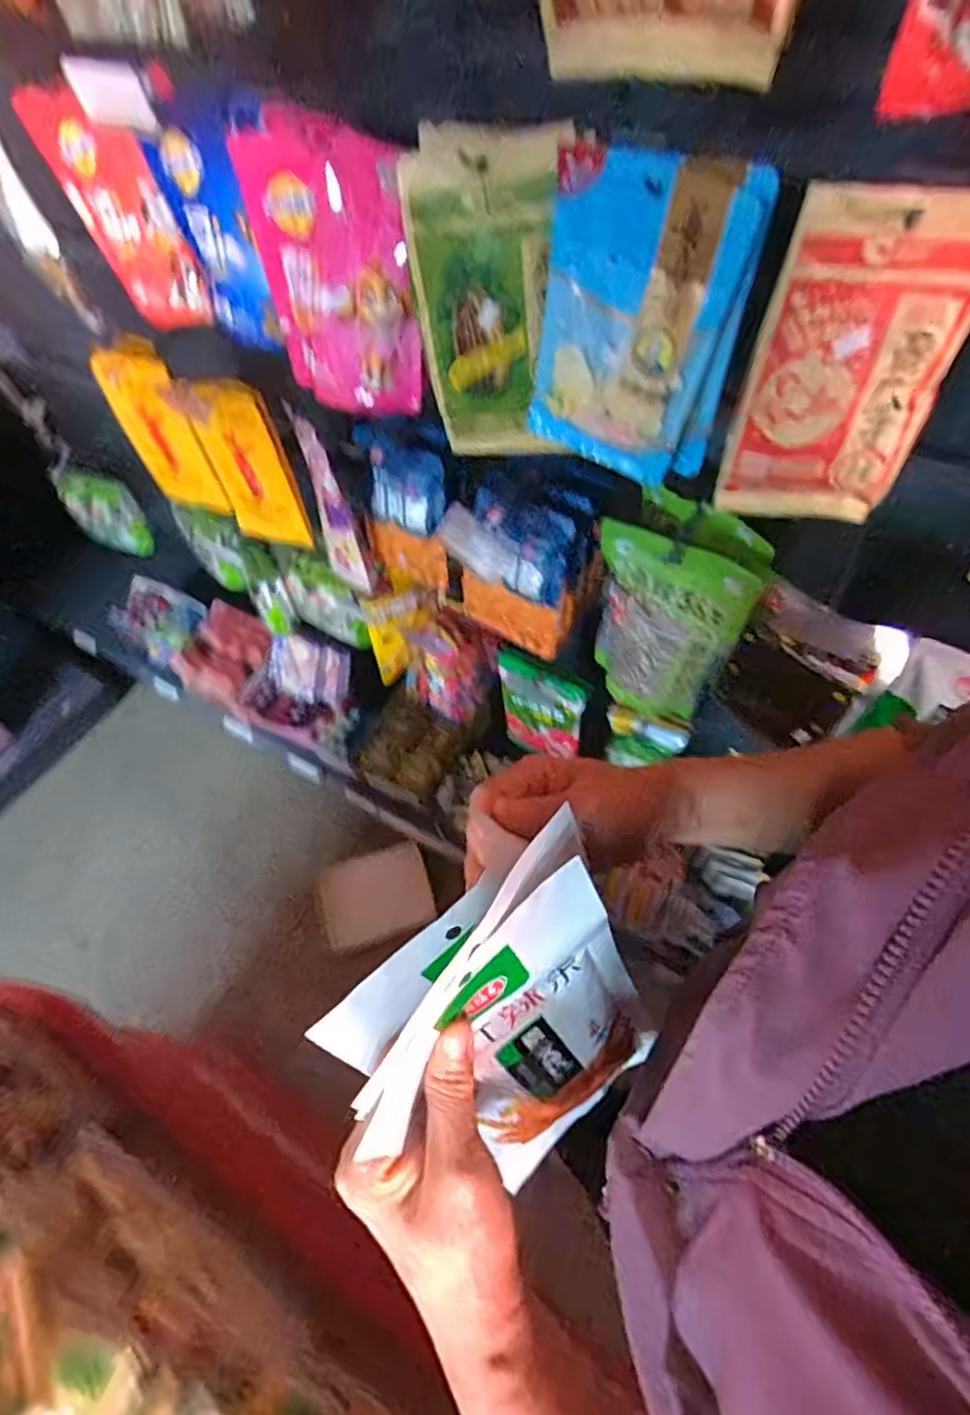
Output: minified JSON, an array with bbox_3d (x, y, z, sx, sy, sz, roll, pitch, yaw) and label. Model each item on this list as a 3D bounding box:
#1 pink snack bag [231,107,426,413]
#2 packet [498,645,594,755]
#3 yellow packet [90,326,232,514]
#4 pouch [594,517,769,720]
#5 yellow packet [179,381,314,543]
[{"bbox_3d":[-0.137,-0.404,0.592,0.174,0.227,0.020,19,46,16],"label":"pink snack bag"},{"bbox_3d":[0.088,0.003,1.013,0.154,0.227,0.026,26,62,19],"label":"packet"},{"bbox_3d":[-0.514,-0.428,1.001,0.167,0.299,0.042,14,58,9],"label":"yellow packet"},{"bbox_3d":[0.201,-0.096,0.745,0.178,0.247,0.049,35,65,23],"label":"pouch"},{"bbox_3d":[-0.361,-0.368,0.965,0.137,0.271,0.023,16,60,14],"label":"yellow packet"}]

